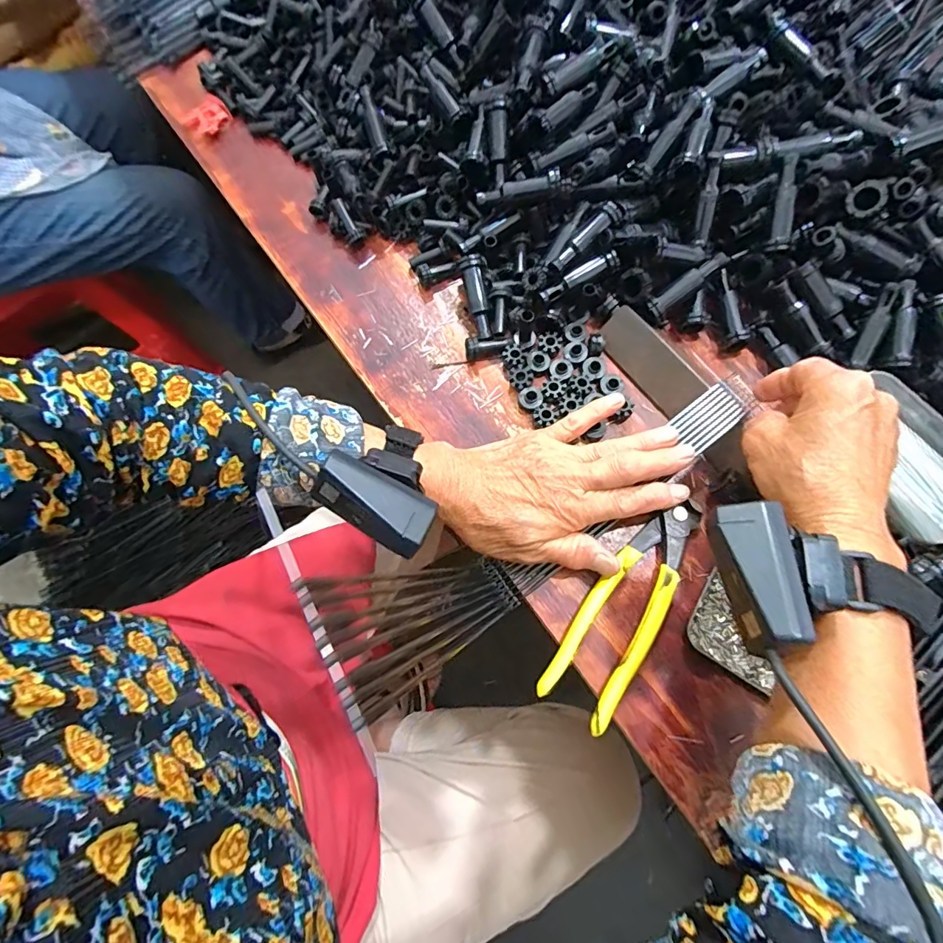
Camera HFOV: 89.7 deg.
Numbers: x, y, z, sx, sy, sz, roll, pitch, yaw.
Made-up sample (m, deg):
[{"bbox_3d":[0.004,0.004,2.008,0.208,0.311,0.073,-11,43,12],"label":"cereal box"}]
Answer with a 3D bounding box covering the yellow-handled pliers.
[{"bbox_3d":[0.107,0.087,0.322,0.047,0.012,0.164,32,76,11],"label":"yellow-handled pliers"}]

